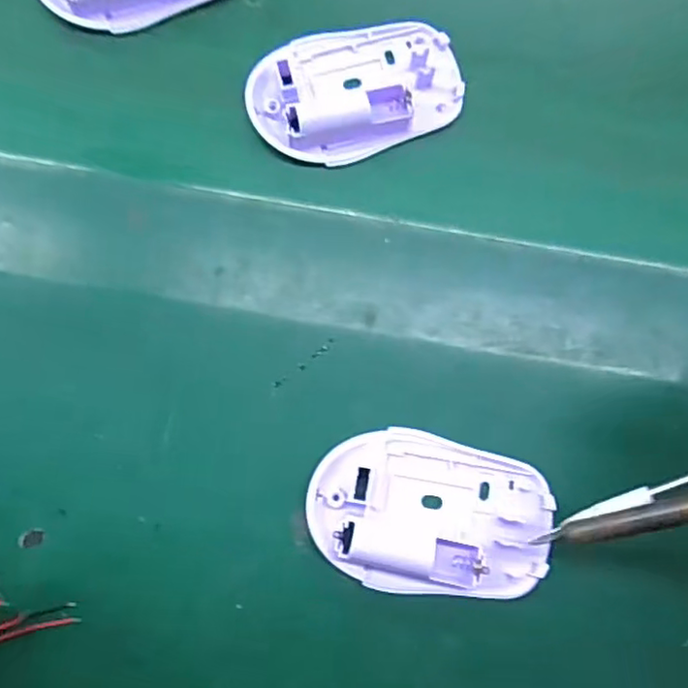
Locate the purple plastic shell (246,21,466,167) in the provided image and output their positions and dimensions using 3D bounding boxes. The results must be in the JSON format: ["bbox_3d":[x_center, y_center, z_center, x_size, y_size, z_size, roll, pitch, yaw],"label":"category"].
[{"bbox_3d":[0.006,-0.116,0.284,0.094,0.016,0.059,-18,83,-5],"label":"purple plastic shell"}]

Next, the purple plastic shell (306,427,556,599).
[{"bbox_3d":[0.035,0.068,0.255,0.095,0.018,0.062,3,82,-2],"label":"purple plastic shell"}]

